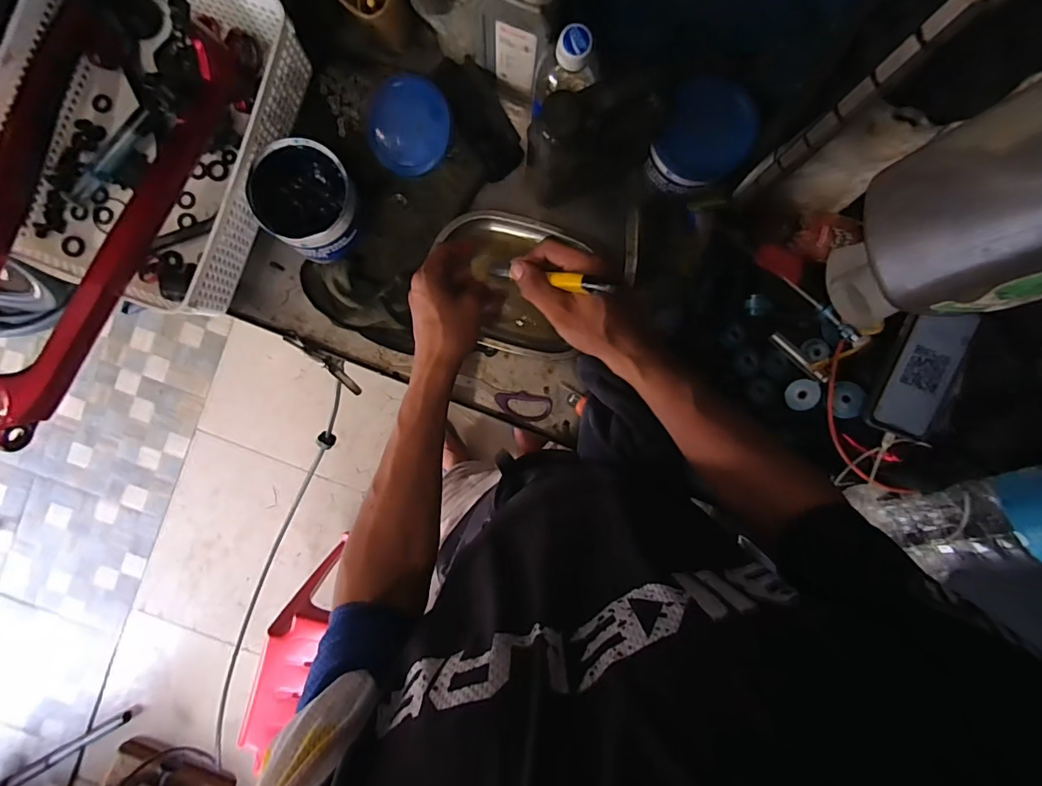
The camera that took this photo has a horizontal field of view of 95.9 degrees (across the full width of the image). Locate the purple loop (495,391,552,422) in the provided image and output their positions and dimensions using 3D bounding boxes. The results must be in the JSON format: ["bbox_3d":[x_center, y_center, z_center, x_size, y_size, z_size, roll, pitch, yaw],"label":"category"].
[{"bbox_3d":[0.003,0.016,0.585,0.071,0.006,0.034,15,94,-3],"label":"purple loop"}]

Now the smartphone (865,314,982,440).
[{"bbox_3d":[0.426,-0.020,0.500,0.078,0.008,0.132,15,99,-3],"label":"smartphone"}]

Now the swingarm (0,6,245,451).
[{"bbox_3d":[-0.432,-0.176,0.447,0.179,0.070,0.433,15,78,-3],"label":"swingarm"}]

